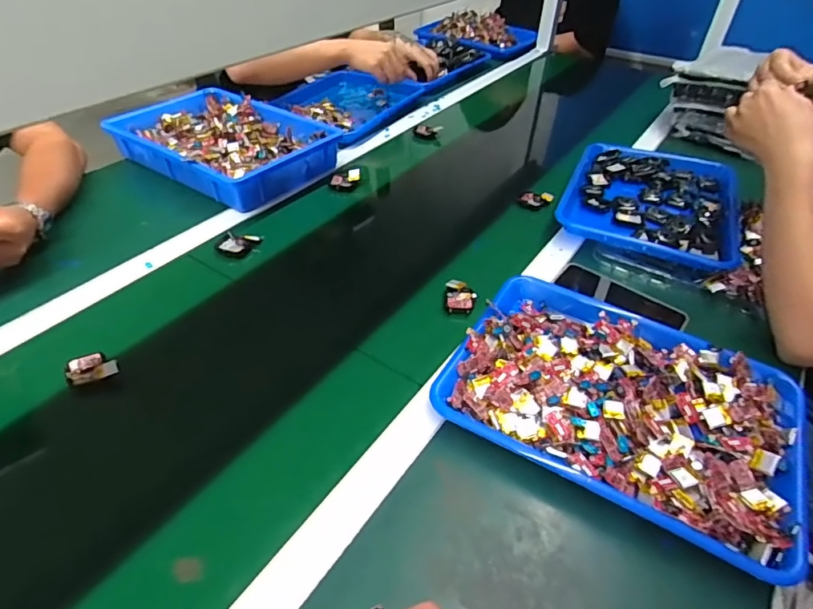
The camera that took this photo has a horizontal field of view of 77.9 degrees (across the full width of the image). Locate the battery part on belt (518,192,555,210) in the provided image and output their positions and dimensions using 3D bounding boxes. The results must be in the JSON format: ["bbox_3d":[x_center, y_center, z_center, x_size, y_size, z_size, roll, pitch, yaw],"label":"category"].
[{"bbox_3d":[0.218,-0.179,0.853,0.056,0.021,0.028,15,42,14],"label":"battery part on belt"}]

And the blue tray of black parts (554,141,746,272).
[{"bbox_3d":[0.403,-0.178,0.829,0.257,0.051,0.329,19,43,18],"label":"blue tray of black parts"}]

